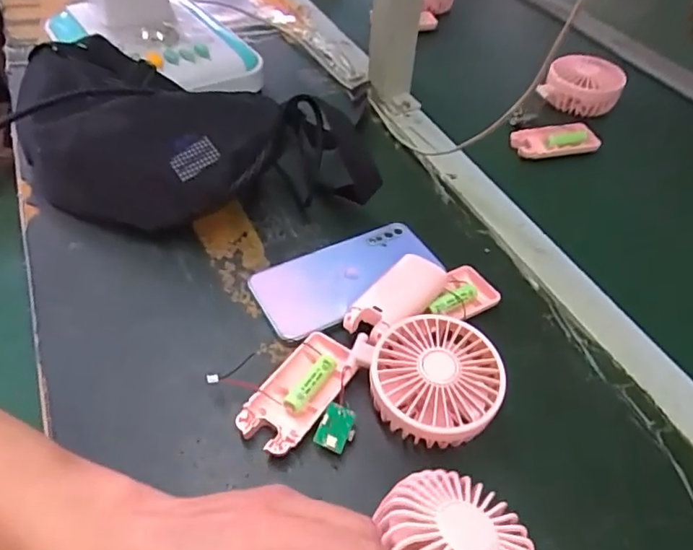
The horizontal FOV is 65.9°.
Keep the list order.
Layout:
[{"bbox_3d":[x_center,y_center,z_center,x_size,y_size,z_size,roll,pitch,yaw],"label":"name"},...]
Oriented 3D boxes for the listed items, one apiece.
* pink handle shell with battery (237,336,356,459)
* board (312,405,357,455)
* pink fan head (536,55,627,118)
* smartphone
[{"bbox_3d":[-0.032,0.081,0.374,0.049,0.017,0.094,26,51,18],"label":"pink handle shell with battery"},{"bbox_3d":[-0.006,0.102,0.356,0.024,0.007,0.031,28,49,1],"label":"board"},{"bbox_3d":[0.293,-0.237,0.663,0.088,0.043,0.088,23,50,15],"label":"pink fan head"},{"bbox_3d":[0.005,0.003,0.452,0.157,0.013,0.078,-20,53,-21],"label":"smartphone"}]

